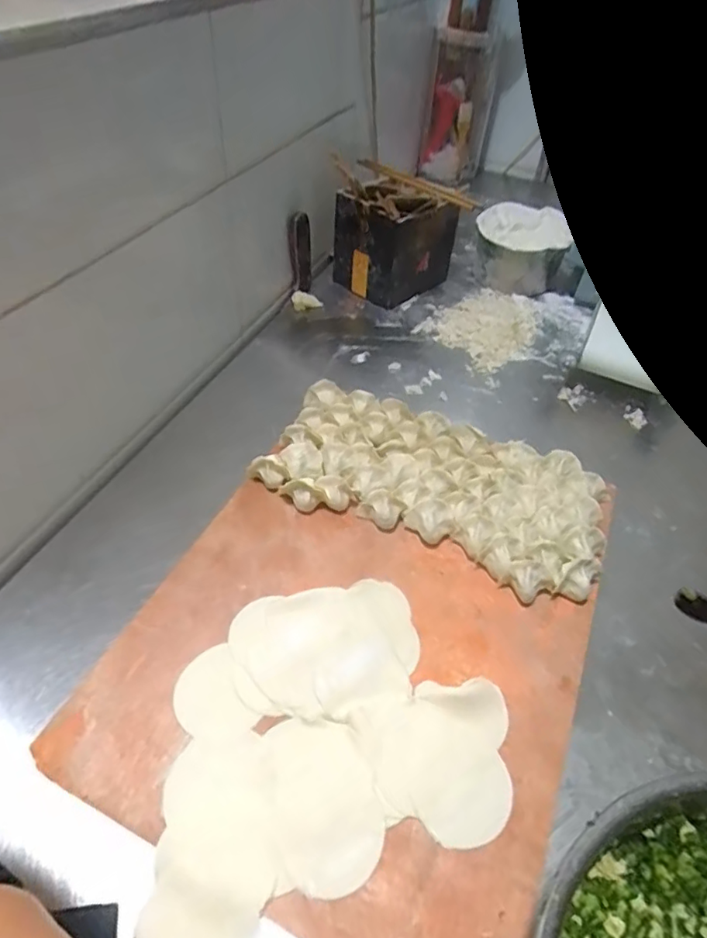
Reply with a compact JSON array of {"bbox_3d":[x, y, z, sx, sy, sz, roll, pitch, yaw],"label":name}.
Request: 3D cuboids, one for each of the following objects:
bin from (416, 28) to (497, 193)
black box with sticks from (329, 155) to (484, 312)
[{"bbox_3d":[0.205,-0.707,1.101,0.121,0.254,0.084,15,47,12],"label":"bin"},{"bbox_3d":[0.068,-0.357,0.839,0.168,0.163,0.127,-30,54,-27],"label":"black box with sticks"}]

